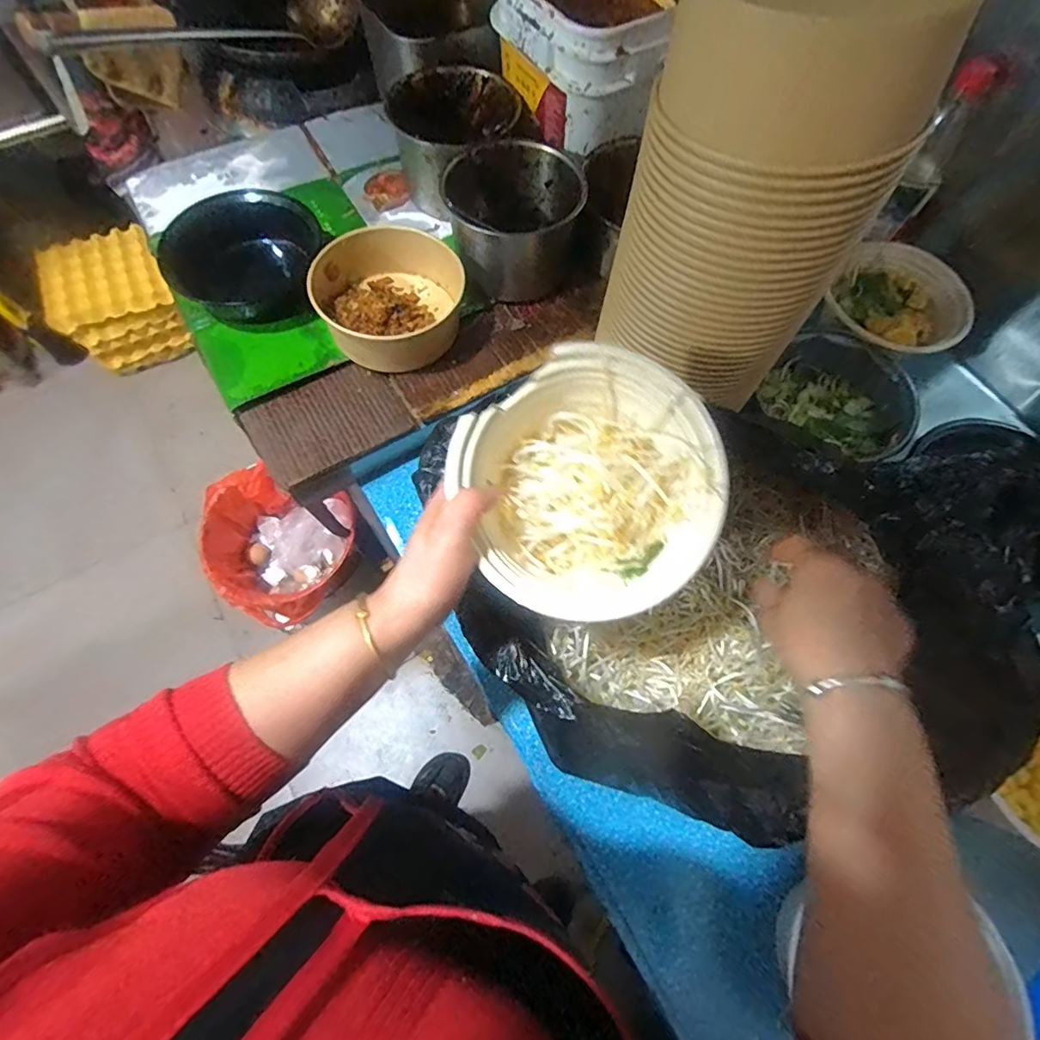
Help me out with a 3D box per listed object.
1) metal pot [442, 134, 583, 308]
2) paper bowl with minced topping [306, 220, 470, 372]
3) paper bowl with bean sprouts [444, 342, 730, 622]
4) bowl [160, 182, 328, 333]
[{"bbox_3d":[-0.005,-0.343,0.614,0.139,0.105,0.139,1,67,-1],"label":"metal pot"},{"bbox_3d":[-0.145,-0.259,0.597,0.158,0.061,0.173,1,67,-1],"label":"paper bowl with minced topping"},{"bbox_3d":[0.050,-0.012,0.355,0.173,0.072,0.173,0,81,-1],"label":"paper bowl with bean sprouts"},{"bbox_3d":[-0.307,-0.296,0.607,0.165,0.060,0.166,1,67,-1],"label":"bowl"}]

